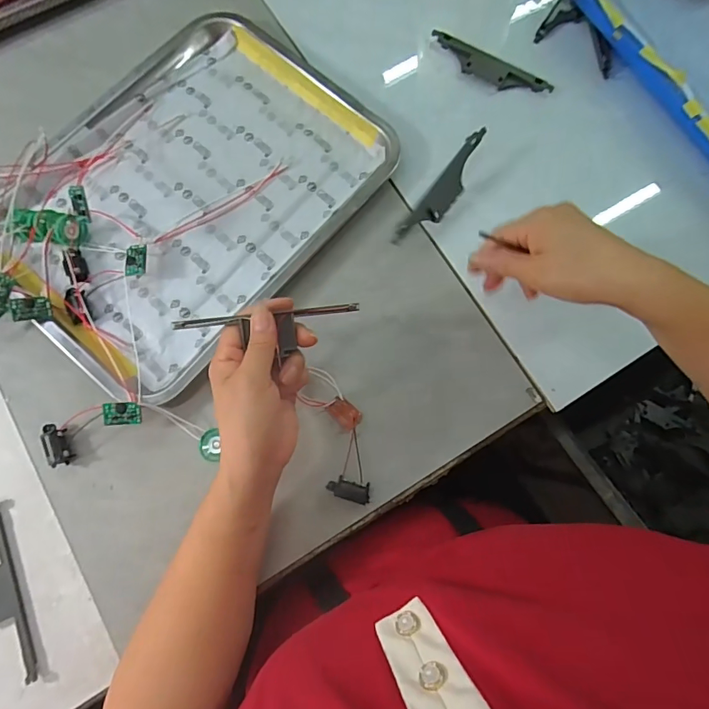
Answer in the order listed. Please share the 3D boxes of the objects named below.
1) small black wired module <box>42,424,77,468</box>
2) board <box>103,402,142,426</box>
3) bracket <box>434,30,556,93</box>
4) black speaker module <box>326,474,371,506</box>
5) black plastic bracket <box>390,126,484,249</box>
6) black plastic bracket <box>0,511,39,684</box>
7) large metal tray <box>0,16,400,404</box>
[{"bbox_3d":[-0.246,0.075,0.377,0.018,0.012,0.035,-22,79,-6],"label":"small black wired module"},{"bbox_3d":[-0.186,0.048,0.364,0.028,0.004,0.018,0,93,-13],"label":"board"},{"bbox_3d":[0.138,-0.298,0.471,0.133,0.008,0.028,30,78,5],"label":"bracket"},{"bbox_3d":[-0.003,0.110,0.369,0.037,0.007,0.017,19,77,-12],"label":"black speaker module"},{"bbox_3d":[0.084,-0.151,0.424,0.029,0.006,0.135,41,84,-33],"label":"black plastic bracket"},{"bbox_3d":[-0.281,0.186,0.351,0.036,0.013,0.136,-22,79,-6],"label":"black plastic bracket"},{"bbox_3d":[-0.149,-0.153,0.429,0.252,0.025,0.344,38,79,7],"label":"large metal tray"}]

